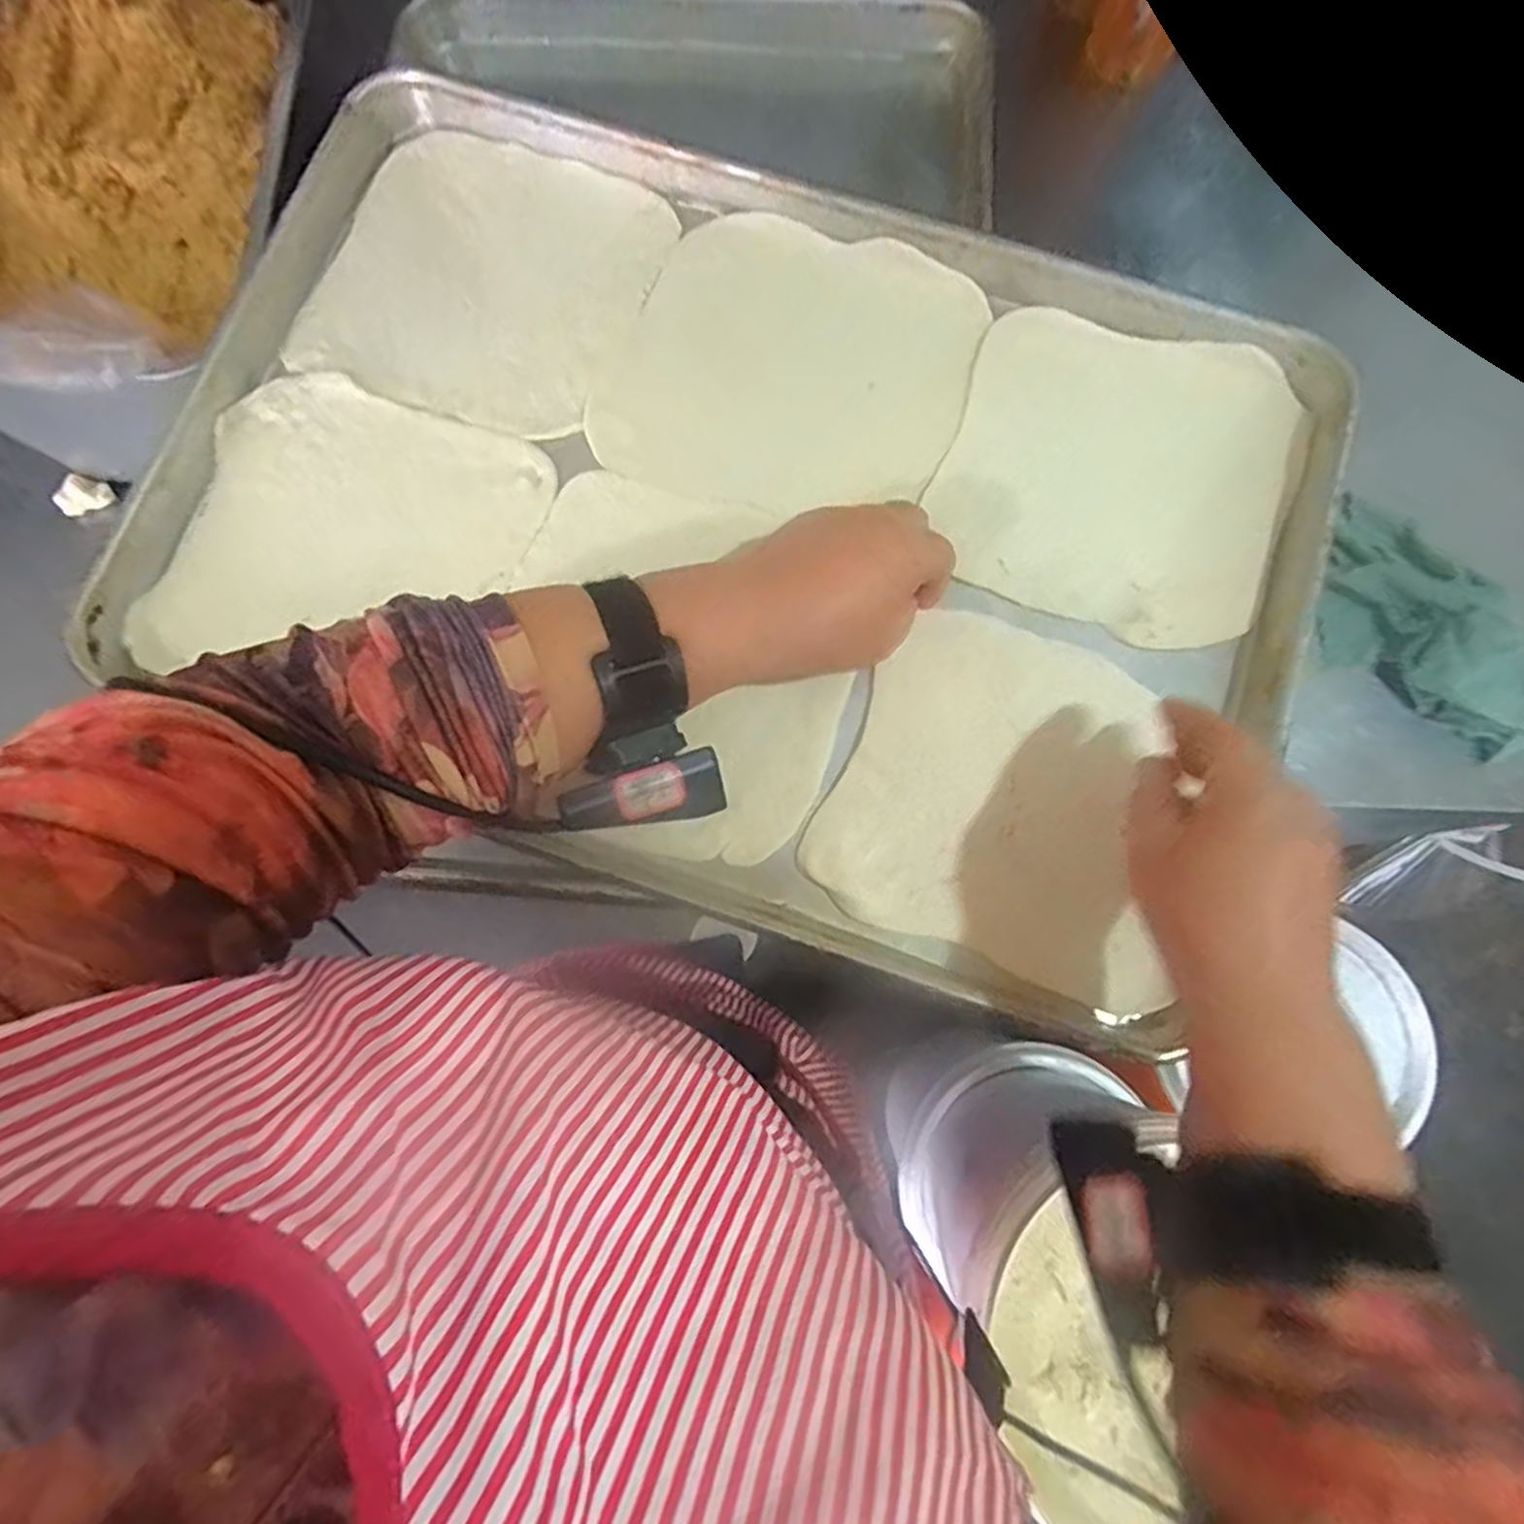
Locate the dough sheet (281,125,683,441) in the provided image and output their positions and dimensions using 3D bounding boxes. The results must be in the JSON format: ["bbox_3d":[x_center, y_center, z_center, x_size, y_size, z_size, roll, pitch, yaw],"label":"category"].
[{"bbox_3d":[-0.166,-0.293,0.449,0.187,0.005,0.190,22,80,4],"label":"dough sheet"}]

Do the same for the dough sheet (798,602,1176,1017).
[{"bbox_3d":[0.132,0.017,0.387,0.179,0.011,0.170,21,80,4],"label":"dough sheet"}]

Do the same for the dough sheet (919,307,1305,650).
[{"bbox_3d":[0.200,-0.164,0.423,0.182,0.006,0.186,20,80,4],"label":"dough sheet"}]

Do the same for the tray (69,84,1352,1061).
[{"bbox_3d":[-0.018,-0.132,0.409,0.593,0.035,0.402,19,79,3],"label":"tray"}]

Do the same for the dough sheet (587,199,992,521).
[{"bbox_3d":[0.017,-0.230,0.437,0.201,0.010,0.181,16,79,3],"label":"dough sheet"}]

